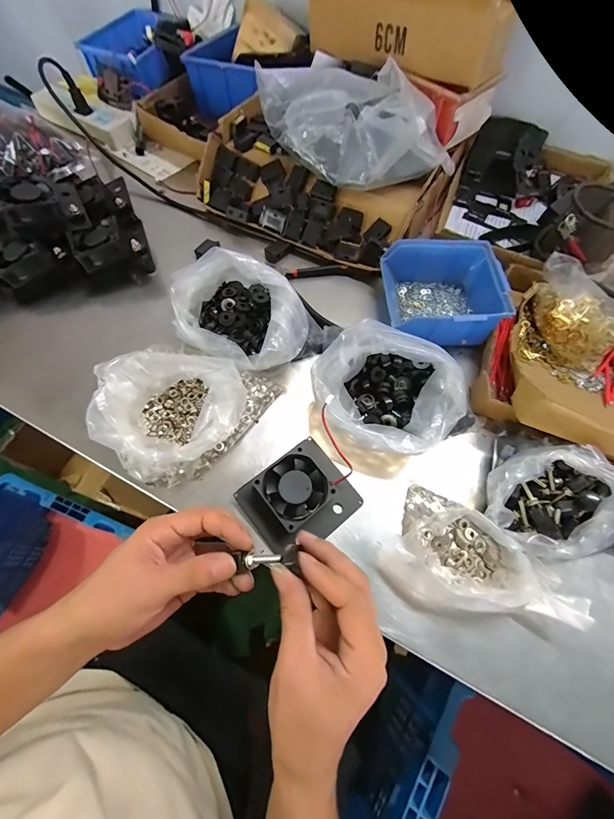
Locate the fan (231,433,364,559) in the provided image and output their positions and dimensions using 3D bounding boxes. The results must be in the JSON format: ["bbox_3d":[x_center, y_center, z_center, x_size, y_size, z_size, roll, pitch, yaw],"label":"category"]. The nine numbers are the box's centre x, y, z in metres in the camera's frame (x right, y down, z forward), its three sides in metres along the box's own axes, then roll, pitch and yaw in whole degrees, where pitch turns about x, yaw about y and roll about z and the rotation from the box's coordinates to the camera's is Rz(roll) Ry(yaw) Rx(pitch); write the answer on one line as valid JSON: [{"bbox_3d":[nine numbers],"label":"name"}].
[{"bbox_3d":[-0.006,0.085,0.326,0.101,0.026,0.083,-32,70,-17],"label":"fan"}]

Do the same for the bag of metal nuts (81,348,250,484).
[{"bbox_3d":[-0.128,0.010,0.332,0.129,0.073,0.114,9,64,1],"label":"bag of metal nuts"}]

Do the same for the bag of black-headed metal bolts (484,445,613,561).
[{"bbox_3d":[0.220,0.083,0.310,0.105,0.070,0.095,-7,65,-6],"label":"bag of black-headed metal bolts"}]

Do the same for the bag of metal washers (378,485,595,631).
[{"bbox_3d":[0.154,0.141,0.298,0.154,0.046,0.100,28,66,10],"label":"bag of metal washers"}]

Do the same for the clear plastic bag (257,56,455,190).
[{"bbox_3d":[0.069,-0.361,0.447,0.257,0.104,0.119,15,64,5],"label":"clear plastic bag"}]

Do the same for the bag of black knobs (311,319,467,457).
[{"bbox_3d":[0.082,-0.016,0.348,0.156,0.073,0.115,11,64,3],"label":"bag of black knobs"}]

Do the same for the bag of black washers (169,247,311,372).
[{"bbox_3d":[-0.073,-0.101,0.380,0.139,0.082,0.121,41,69,16],"label":"bag of black washers"}]

